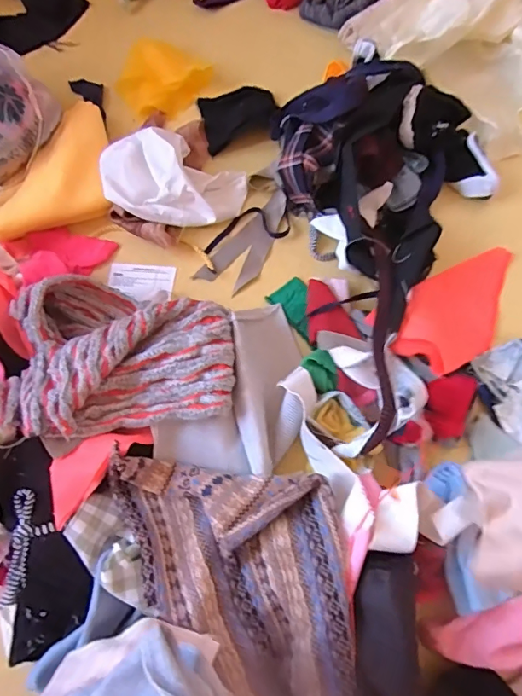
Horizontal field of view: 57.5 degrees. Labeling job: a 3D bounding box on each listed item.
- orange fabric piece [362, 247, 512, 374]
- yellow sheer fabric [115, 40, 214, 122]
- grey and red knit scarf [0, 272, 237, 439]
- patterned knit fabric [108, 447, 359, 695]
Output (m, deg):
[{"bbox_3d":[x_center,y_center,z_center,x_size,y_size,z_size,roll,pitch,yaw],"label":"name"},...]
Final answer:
[{"bbox_3d":[0.249,-0.058,0.615,0.135,0.040,0.231,43,62,15],"label":"orange fabric piece"},{"bbox_3d":[-0.171,-0.441,0.781,0.140,0.034,0.127,24,72,10],"label":"yellow sheer fabric"},{"bbox_3d":[-0.178,0.009,0.565,0.298,0.080,0.203,4,70,4],"label":"grey and red knit scarf"},{"bbox_3d":[0.010,0.260,0.480,0.200,0.071,0.387,-26,71,-7],"label":"patterned knit fabric"}]

